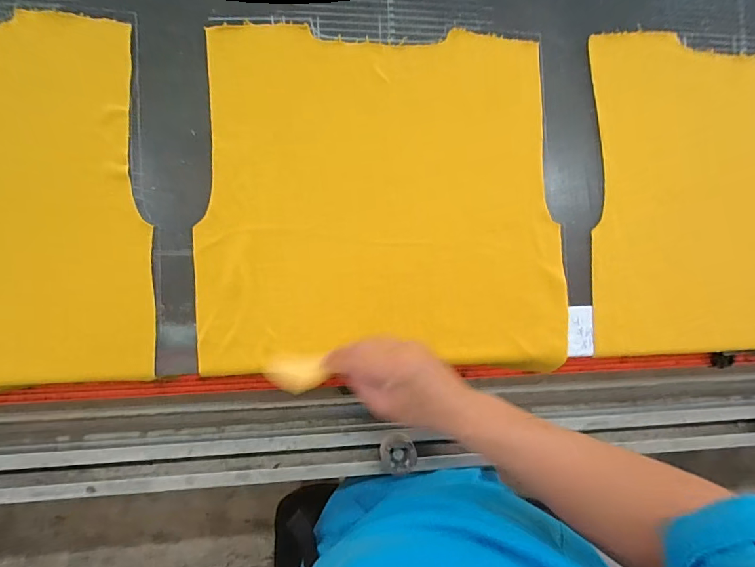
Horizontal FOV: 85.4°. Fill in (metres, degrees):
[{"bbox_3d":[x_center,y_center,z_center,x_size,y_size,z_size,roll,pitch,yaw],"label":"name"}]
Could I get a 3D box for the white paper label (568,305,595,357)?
[{"bbox_3d":[0.267,0.063,0.538,0.038,0.007,0.065,2,88,-7],"label":"white paper label"}]

